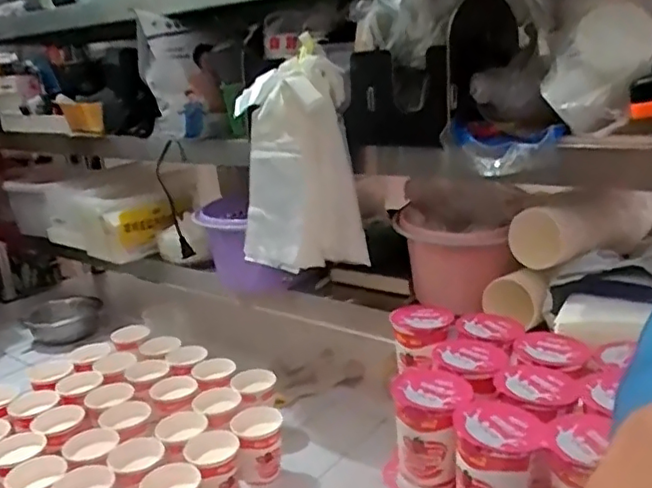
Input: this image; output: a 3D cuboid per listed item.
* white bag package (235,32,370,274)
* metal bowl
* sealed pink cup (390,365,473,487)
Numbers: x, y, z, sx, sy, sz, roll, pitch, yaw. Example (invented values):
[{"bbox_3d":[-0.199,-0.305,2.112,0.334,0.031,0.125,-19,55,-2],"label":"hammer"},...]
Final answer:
[{"bbox_3d":[-0.036,-0.101,0.778,0.153,0.253,0.087,-3,17,0],"label":"white bag package"},{"bbox_3d":[-0.573,0.161,1.328,0.157,0.055,0.169,-9,18,-19],"label":"metal bowl"},{"bbox_3d":[0.093,0.166,0.538,0.061,0.089,0.070,3,18,19],"label":"sealed pink cup"}]

